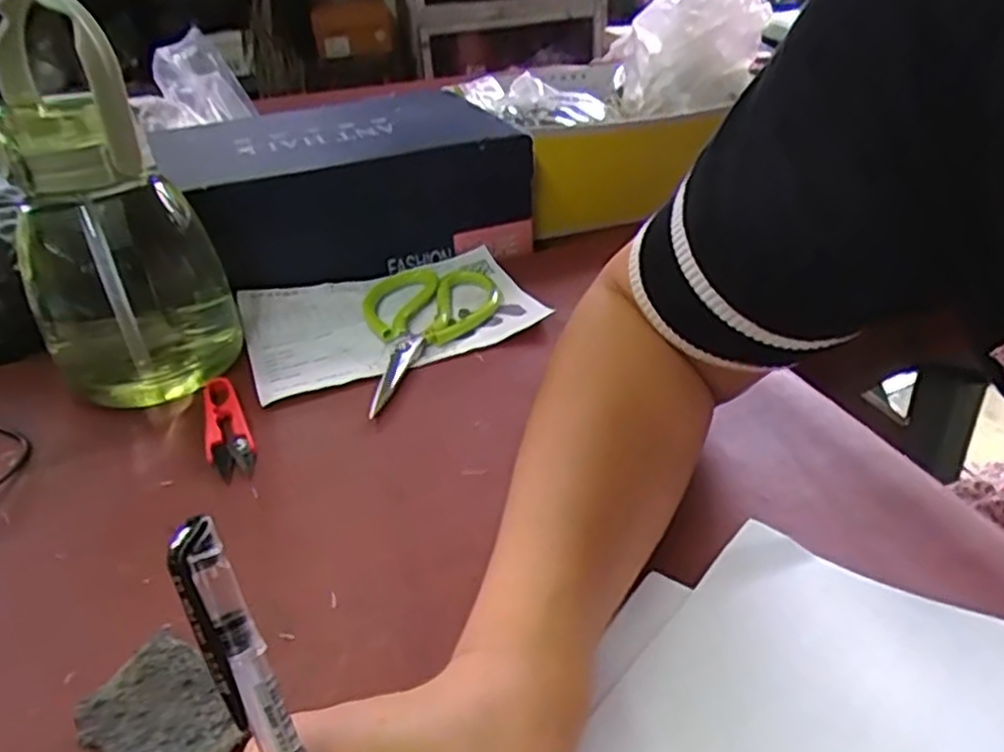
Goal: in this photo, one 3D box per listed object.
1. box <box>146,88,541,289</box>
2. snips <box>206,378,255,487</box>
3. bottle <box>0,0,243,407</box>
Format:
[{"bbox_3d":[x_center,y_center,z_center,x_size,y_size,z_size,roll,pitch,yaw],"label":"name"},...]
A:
[{"bbox_3d":[-0.136,-0.173,0.681,0.296,0.109,0.208,-19,34,-22],"label":"box"},{"bbox_3d":[-0.170,0.030,0.455,0.026,0.009,0.100,-18,34,-21],"label":"snips"},{"bbox_3d":[-0.254,-0.106,0.470,0.116,0.235,0.089,-16,33,-17],"label":"bottle"}]

